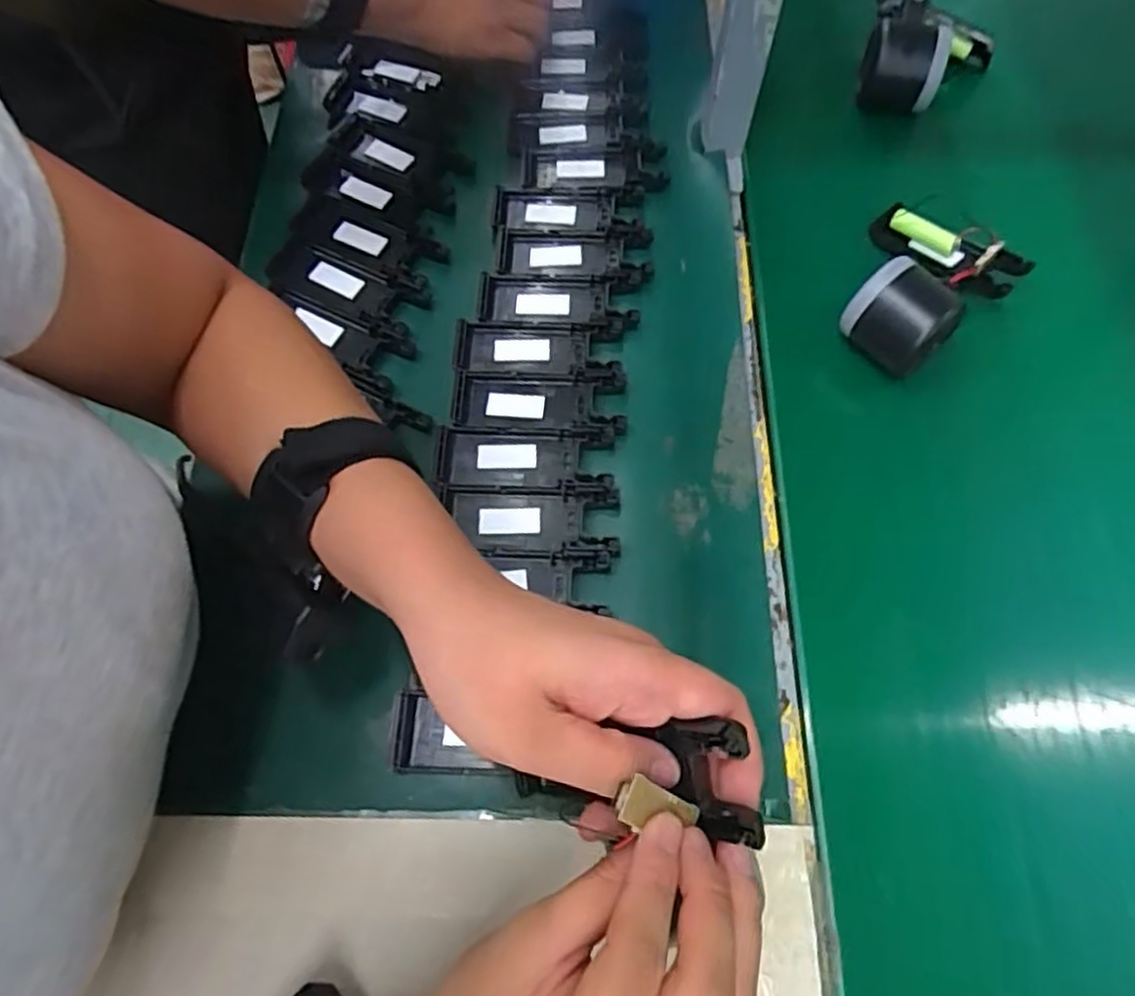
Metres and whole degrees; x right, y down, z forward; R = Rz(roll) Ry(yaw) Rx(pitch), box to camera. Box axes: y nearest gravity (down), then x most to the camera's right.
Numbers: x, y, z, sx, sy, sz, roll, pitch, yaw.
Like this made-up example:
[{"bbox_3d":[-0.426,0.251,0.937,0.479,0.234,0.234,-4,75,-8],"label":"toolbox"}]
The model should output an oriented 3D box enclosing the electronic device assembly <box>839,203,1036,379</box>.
[{"bbox_3d":[0.236,-0.140,0.488,0.097,0.058,0.123,33,56,14],"label":"electronic device assembly"}]

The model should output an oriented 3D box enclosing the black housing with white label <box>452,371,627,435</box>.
[{"bbox_3d":[-0.017,-0.059,0.449,0.103,0.009,0.040,4,65,1],"label":"black housing with white label"}]

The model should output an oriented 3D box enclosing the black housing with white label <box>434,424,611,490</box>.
[{"bbox_3d":[-0.025,-0.024,0.432,0.101,0.012,0.038,4,65,1],"label":"black housing with white label"}]

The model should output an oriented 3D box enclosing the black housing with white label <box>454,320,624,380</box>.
[{"bbox_3d":[-0.018,-0.094,0.465,0.104,0.009,0.039,3,65,1],"label":"black housing with white label"}]

